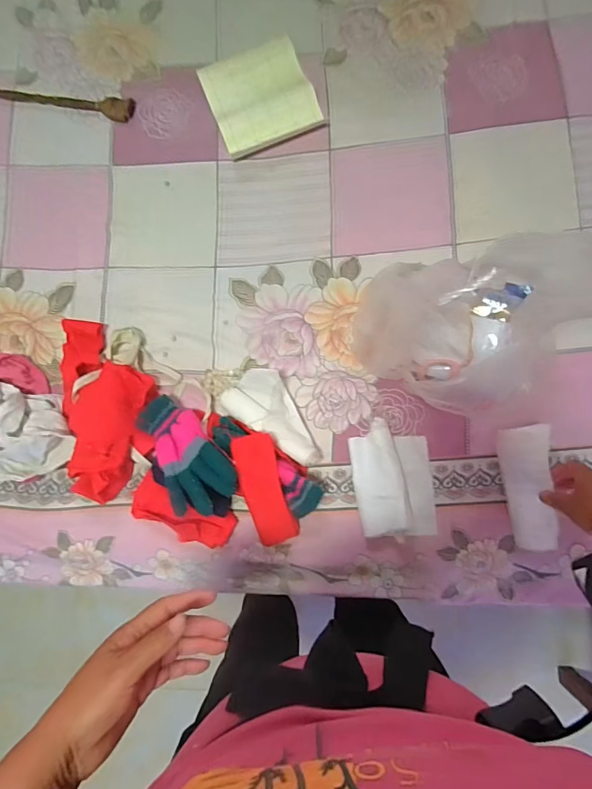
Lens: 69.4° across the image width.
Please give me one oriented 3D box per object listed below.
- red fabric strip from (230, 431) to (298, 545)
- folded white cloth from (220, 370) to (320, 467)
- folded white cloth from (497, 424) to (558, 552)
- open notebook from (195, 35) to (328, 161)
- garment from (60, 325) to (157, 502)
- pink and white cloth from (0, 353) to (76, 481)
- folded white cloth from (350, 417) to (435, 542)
[{"bbox_3d":[-0.045,0.141,0.624,0.060,0.025,0.166,-16,95,1],"label":"red fabric strip"},{"bbox_3d":[-0.027,0.028,0.664,0.176,0.047,0.087,33,85,7],"label":"folded white cloth"},{"bbox_3d":[0.319,0.126,0.579,0.067,0.026,0.164,-7,90,2],"label":"folded white cloth"},{"bbox_3d":[-0.064,-0.536,0.768,0.178,0.012,0.191,-21,81,0],"label":"open notebook"},{"bbox_3d":[-0.299,0.013,0.669,0.140,0.072,0.287,-11,81,2],"label":"garment"},{"bbox_3d":[-0.485,0.016,0.678,0.263,0.077,0.150,39,86,8],"label":"pink and white cloth"},{"bbox_3d":[0.145,0.125,0.637,0.117,0.048,0.168,-5,82,3],"label":"folded white cloth"}]

